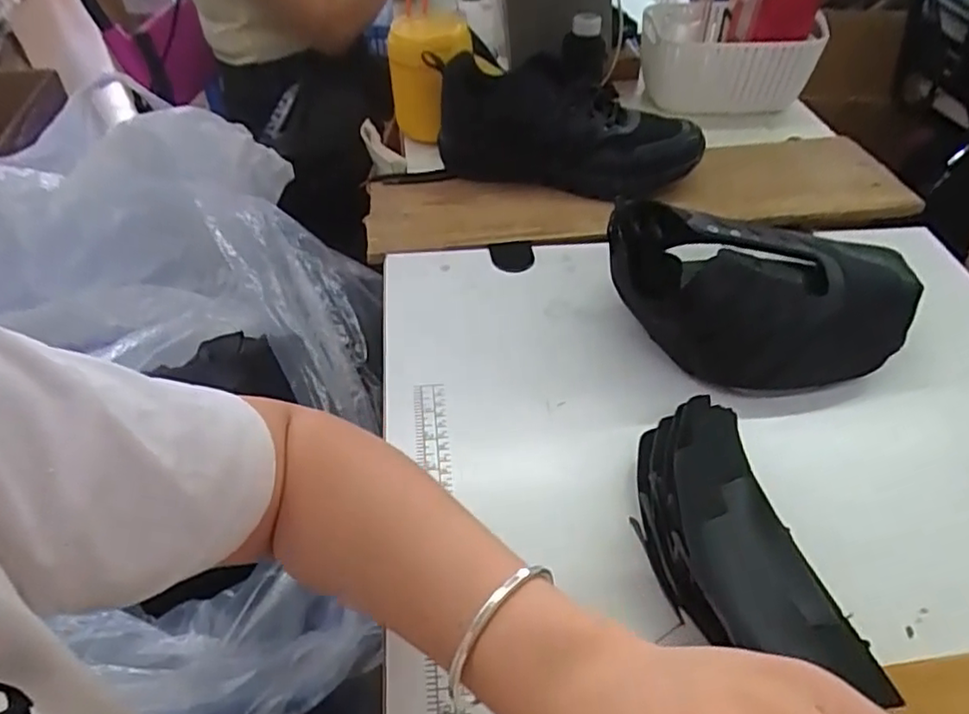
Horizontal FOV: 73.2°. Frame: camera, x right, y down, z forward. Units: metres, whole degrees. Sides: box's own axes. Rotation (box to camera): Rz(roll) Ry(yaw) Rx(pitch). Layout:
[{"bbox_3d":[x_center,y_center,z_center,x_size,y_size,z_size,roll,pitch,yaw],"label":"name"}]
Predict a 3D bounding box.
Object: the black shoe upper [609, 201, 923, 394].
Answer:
[{"bbox_3d":[0.205,-0.040,0.480,0.223,0.109,0.093,3,46,2],"label":"black shoe upper"}]

